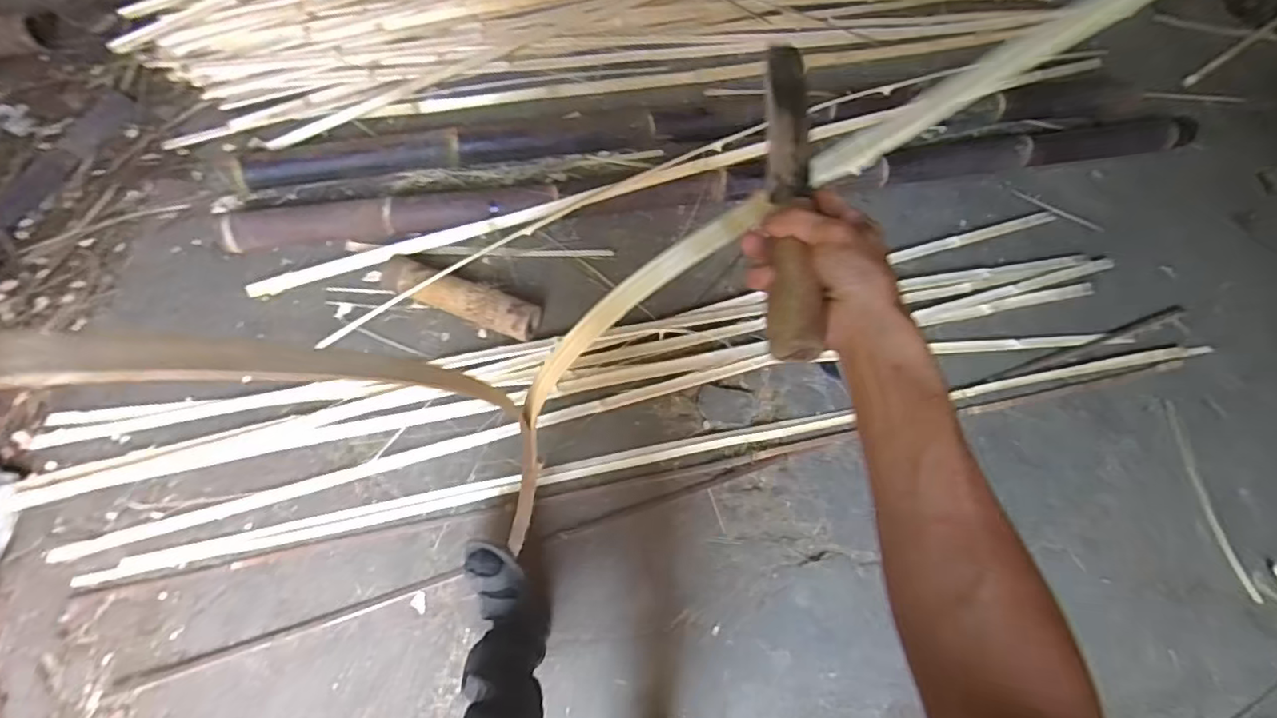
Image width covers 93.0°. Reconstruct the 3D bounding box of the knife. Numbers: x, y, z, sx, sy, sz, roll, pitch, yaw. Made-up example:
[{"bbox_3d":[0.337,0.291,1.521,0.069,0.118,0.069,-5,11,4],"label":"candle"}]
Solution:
[{"bbox_3d":[0.104,-0.123,0.416,0.026,0.034,0.277,6,59,0],"label":"knife"}]

